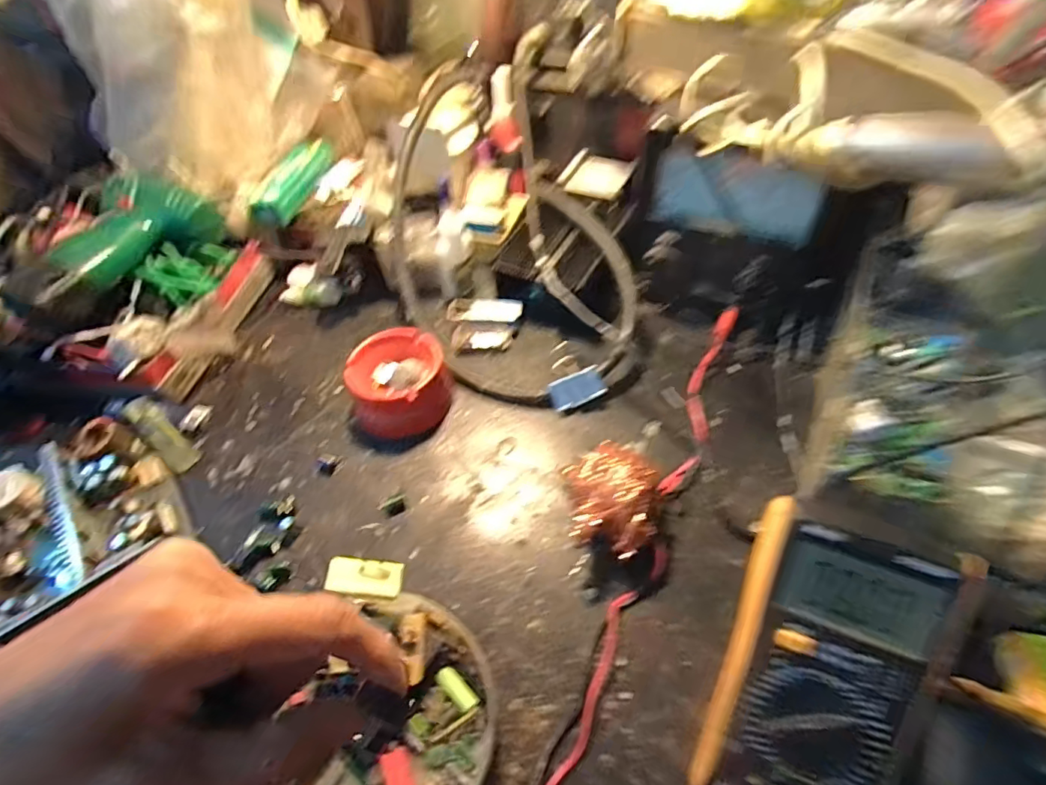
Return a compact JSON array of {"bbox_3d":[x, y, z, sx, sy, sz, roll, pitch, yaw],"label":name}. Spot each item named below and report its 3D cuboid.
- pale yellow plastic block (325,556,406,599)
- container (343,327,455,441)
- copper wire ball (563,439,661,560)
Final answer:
[{"bbox_3d":[-0.094,0.111,0.321,0.044,0.008,0.022,10,51,-11],"label":"pale yellow plastic block"},{"bbox_3d":[-0.107,-0.009,0.464,0.085,0.047,0.086,-2,52,3],"label":"container"},{"bbox_3d":[0.062,0.082,0.377,0.060,0.056,0.068,-5,52,1],"label":"copper wire ball"}]

